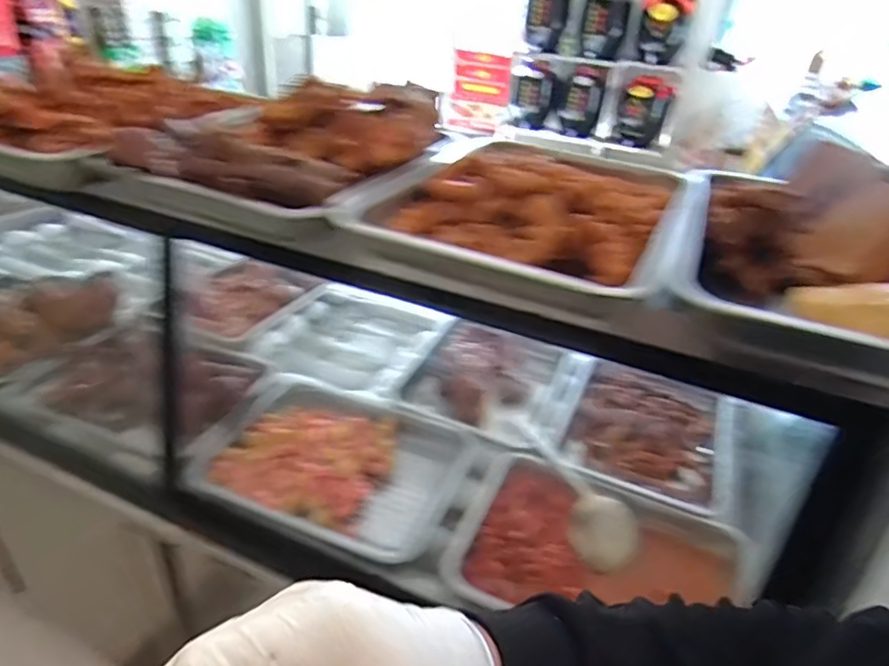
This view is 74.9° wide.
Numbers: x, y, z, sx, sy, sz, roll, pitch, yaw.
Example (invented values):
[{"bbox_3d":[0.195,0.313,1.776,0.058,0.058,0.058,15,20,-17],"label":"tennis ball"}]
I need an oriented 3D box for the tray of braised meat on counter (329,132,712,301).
[{"bbox_3d":[0.117,-0.146,0.626,0.294,0.063,0.374,18,35,19],"label":"tray of braised meat on counter"}]

